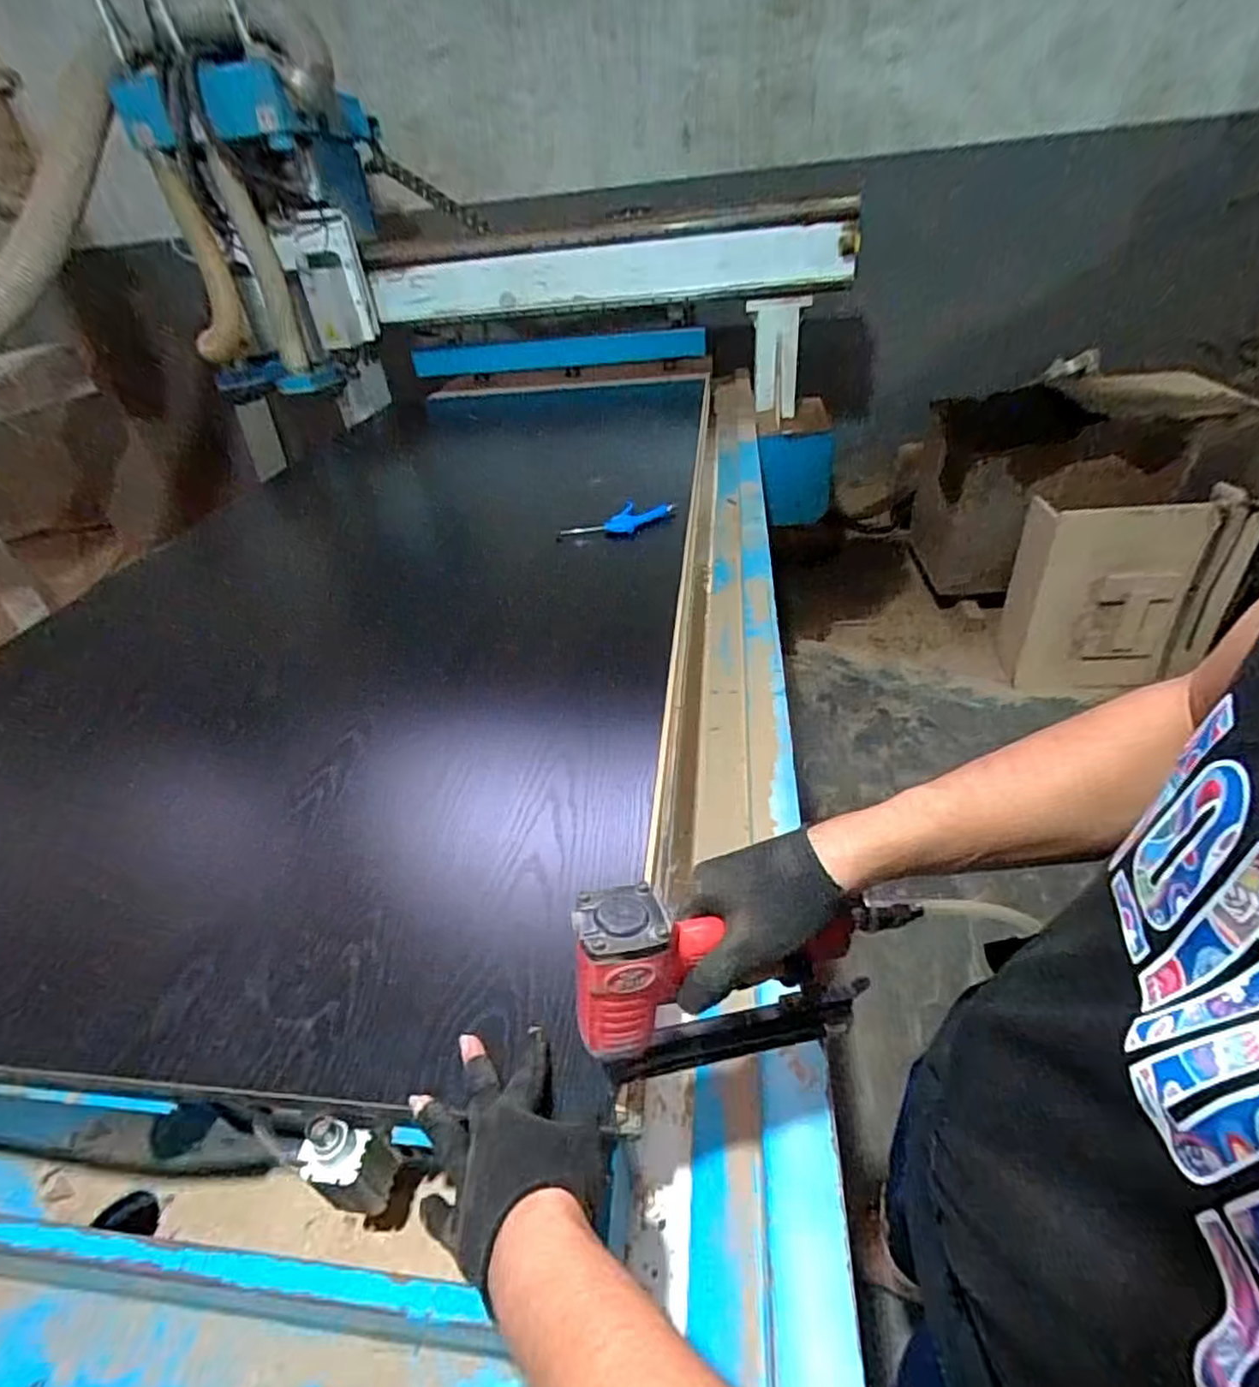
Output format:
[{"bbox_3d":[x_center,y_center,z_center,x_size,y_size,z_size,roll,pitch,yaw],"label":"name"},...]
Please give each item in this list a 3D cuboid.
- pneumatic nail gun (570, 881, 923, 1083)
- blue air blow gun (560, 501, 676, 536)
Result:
[{"bbox_3d":[0.082,0.190,0.473,0.241,0.153,0.065,-9,40,-12],"label":"pneumatic nail gun"},{"bbox_3d":[-0.022,-0.350,1.342,0.242,0.033,0.056,-13,37,-10],"label":"blue air blow gun"}]

